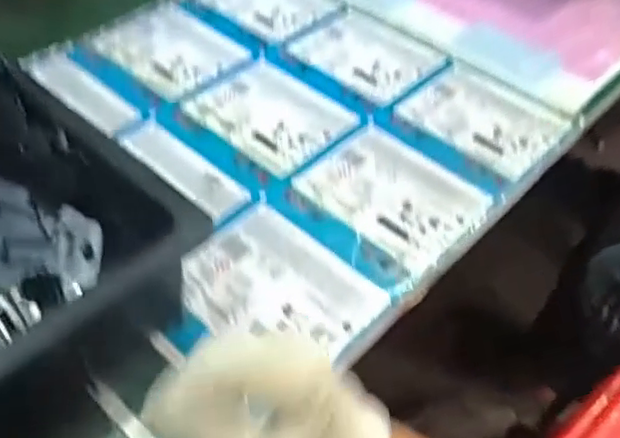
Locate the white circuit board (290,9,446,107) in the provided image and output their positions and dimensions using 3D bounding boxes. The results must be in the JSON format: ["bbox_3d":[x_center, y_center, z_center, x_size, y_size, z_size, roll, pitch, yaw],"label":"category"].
[{"bbox_3d":[0.061,-0.176,0.675,0.138,0.006,0.111,37,56,27],"label":"white circuit board"}]

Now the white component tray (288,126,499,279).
[{"bbox_3d":[0.070,-0.025,0.540,0.137,0.004,0.110,37,56,27],"label":"white component tray"}]

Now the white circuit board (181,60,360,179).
[{"bbox_3d":[-0.037,-0.102,0.605,0.142,0.004,0.114,36,55,26],"label":"white circuit board"}]

